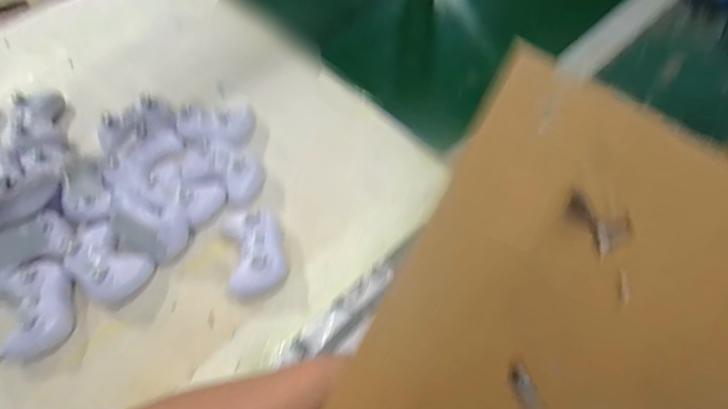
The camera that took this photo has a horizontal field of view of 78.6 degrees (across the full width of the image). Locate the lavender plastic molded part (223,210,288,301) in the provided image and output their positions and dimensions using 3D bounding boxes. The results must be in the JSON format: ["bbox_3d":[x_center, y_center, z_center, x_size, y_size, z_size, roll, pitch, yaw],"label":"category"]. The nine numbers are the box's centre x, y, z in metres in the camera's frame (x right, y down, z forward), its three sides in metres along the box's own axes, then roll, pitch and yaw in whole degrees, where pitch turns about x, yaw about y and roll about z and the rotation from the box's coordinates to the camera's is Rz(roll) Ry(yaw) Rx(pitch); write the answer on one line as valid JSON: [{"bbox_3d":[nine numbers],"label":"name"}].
[{"bbox_3d":[-0.131,0.055,0.526,0.074,0.042,0.105,-12,60,-4],"label":"lavender plastic molded part"}]

